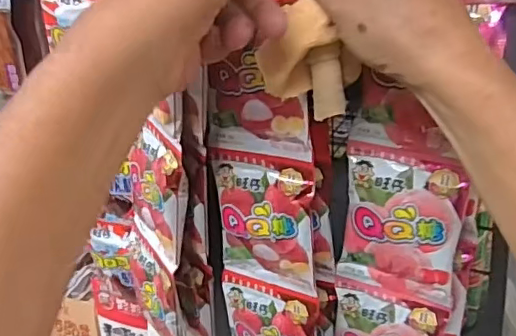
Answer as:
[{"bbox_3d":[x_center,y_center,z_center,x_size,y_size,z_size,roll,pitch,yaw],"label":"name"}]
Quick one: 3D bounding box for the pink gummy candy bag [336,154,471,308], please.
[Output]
[{"bbox_3d":[0.106,0.047,0.419,0.085,0.106,0.020,11,30,24],"label":"pink gummy candy bag"}]

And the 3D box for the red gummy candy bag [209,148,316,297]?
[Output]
[{"bbox_3d":[0.003,0.043,0.440,0.090,0.110,0.019,15,32,30],"label":"red gummy candy bag"}]

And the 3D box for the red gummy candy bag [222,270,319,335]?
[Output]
[{"bbox_3d":[0.011,0.143,0.483,0.088,0.100,0.012,15,32,30],"label":"red gummy candy bag"}]

